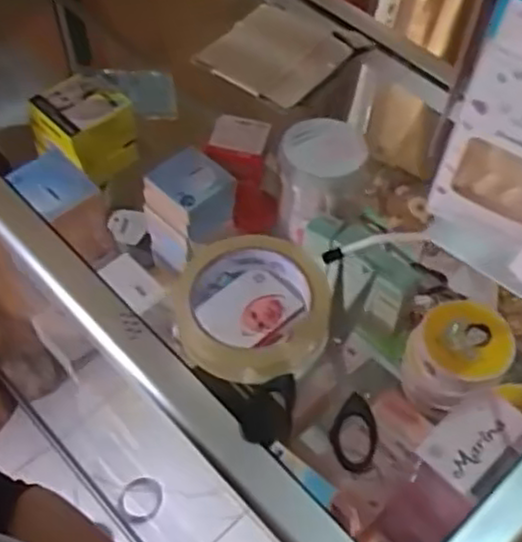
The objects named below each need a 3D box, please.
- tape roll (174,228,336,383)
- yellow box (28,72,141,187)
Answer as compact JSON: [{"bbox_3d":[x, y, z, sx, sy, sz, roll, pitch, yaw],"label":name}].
[{"bbox_3d":[-0.004,0.024,0.472,0.099,0.031,0.098,0,54,0],"label":"tape roll"},{"bbox_3d":[-0.203,-0.161,0.827,0.092,0.092,0.081,35,61,23],"label":"yellow box"}]

